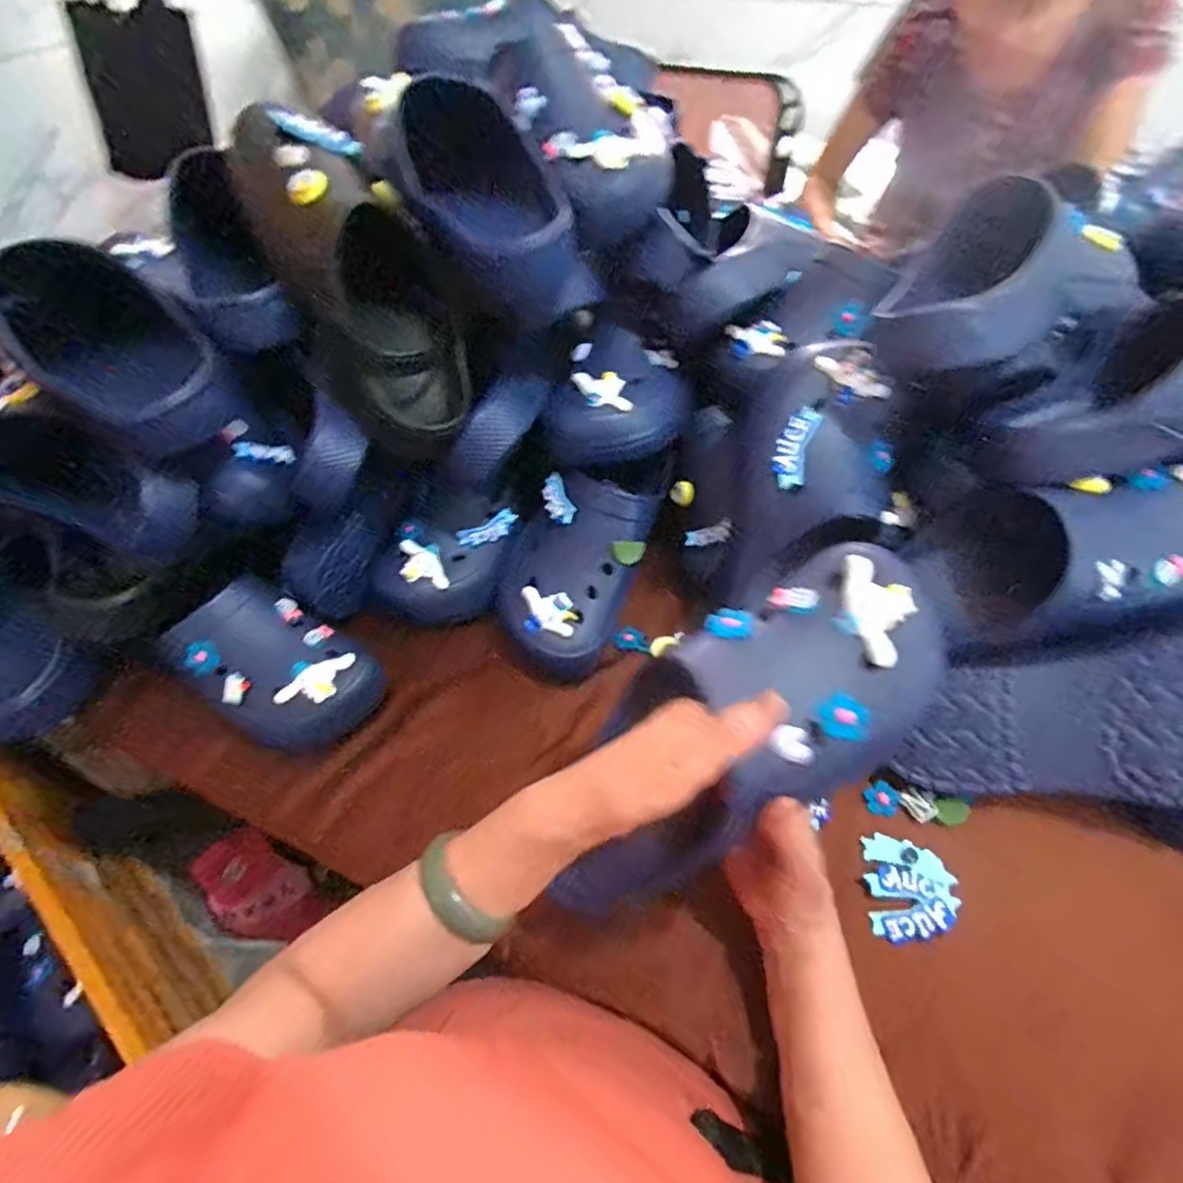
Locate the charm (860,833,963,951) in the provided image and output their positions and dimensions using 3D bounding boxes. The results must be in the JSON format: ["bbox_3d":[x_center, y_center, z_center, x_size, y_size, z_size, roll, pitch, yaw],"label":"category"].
[{"bbox_3d":[0.225,0.208,0.443,0.060,0.009,0.071,5,51,5],"label":"charm"}]

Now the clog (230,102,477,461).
[{"bbox_3d":[-0.184,-0.241,0.494,0.117,0.094,0.273,-35,101,-25],"label":"clog"}]

